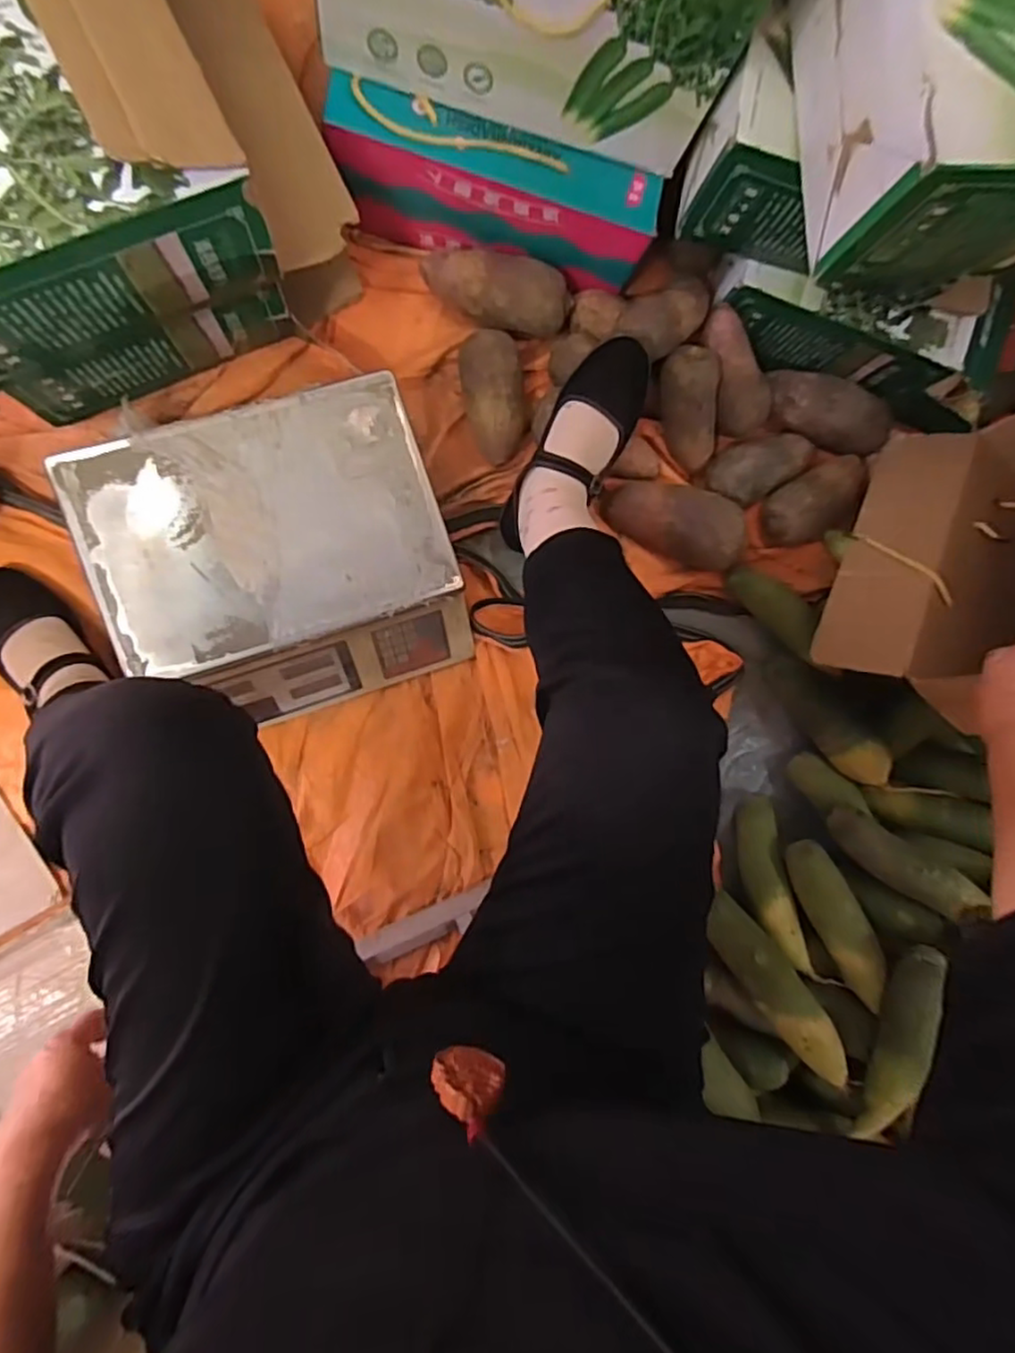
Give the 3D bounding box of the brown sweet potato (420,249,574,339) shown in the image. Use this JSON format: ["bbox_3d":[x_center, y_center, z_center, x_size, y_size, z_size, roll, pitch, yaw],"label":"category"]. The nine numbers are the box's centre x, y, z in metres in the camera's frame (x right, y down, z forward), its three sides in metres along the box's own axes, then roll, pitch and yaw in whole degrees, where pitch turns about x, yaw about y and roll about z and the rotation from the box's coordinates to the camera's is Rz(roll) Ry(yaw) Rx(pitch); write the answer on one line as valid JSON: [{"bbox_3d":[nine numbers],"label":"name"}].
[{"bbox_3d":[-0.010,-0.418,0.730,0.167,0.050,0.068,5,90,-9],"label":"brown sweet potato"}]

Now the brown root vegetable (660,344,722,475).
[{"bbox_3d":[0.214,-0.304,0.771,0.062,0.046,0.140,-23,129,-8],"label":"brown root vegetable"}]

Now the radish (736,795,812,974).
[{"bbox_3d":[0.312,0.247,0.801,0.044,0.043,0.200,-10,80,-9],"label":"radish"}]

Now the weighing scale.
[{"bbox_3d":[-0.226,-0.113,0.685,0.322,0.101,0.289,-19,93,-8],"label":"weighing scale"}]

